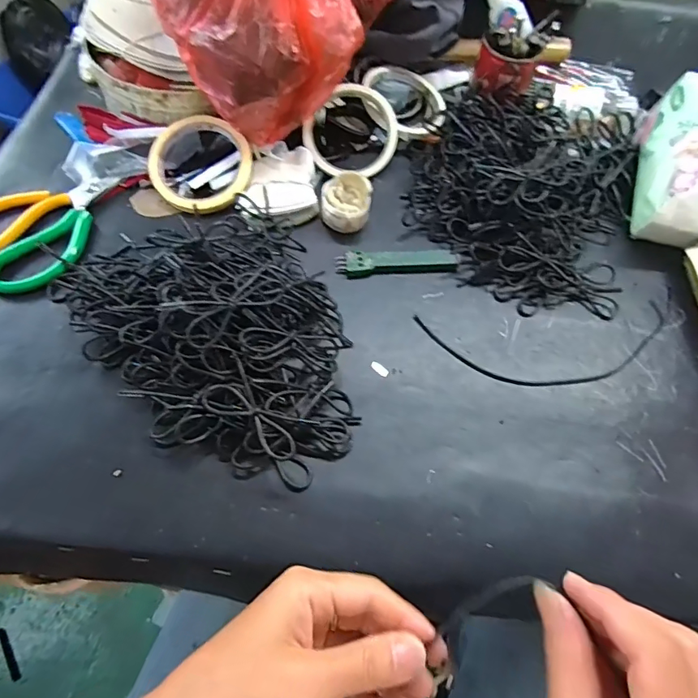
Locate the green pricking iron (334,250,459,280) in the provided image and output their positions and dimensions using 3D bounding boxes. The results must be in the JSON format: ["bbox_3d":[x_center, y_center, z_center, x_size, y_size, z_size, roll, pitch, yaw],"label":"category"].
[{"bbox_3d":[0.043,-0.077,0.416,0.107,0.006,0.024,-1,62,-3],"label":"green pricking iron"}]

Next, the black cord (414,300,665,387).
[{"bbox_3d":[0.170,-0.003,0.392,0.221,0.004,0.073,-4,63,-6],"label":"black cord"}]

